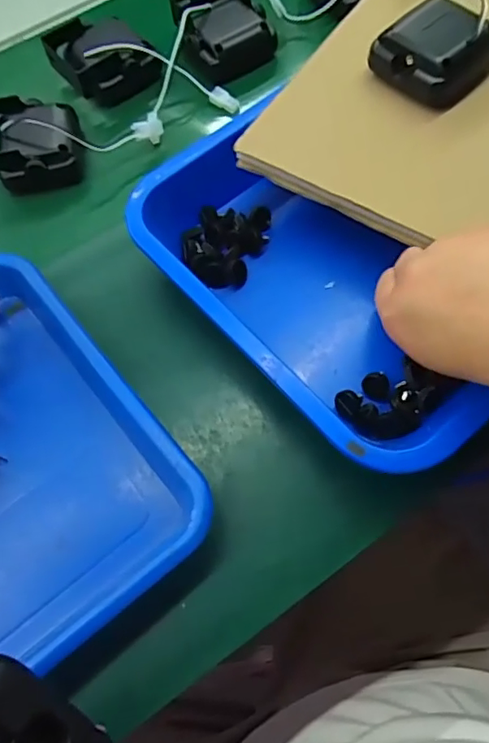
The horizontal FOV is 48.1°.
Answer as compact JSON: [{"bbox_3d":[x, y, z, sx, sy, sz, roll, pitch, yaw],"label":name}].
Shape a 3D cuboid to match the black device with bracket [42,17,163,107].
[{"bbox_3d":[-0.123,-0.271,0.479,0.082,0.040,0.067,-25,66,-7],"label":"black device with bracket"}]

